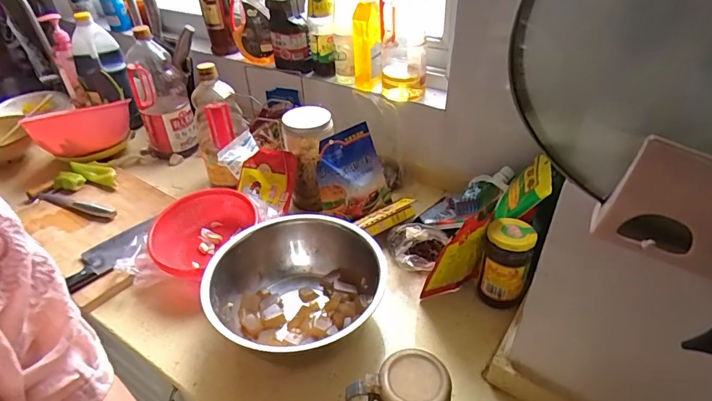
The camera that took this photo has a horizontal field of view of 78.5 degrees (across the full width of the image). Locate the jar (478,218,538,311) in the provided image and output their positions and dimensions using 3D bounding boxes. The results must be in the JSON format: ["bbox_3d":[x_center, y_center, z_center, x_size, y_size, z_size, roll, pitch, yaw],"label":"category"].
[{"bbox_3d":[0.219,0.100,0.644,0.062,0.144,0.058,-2,37,2],"label":"jar"}]

